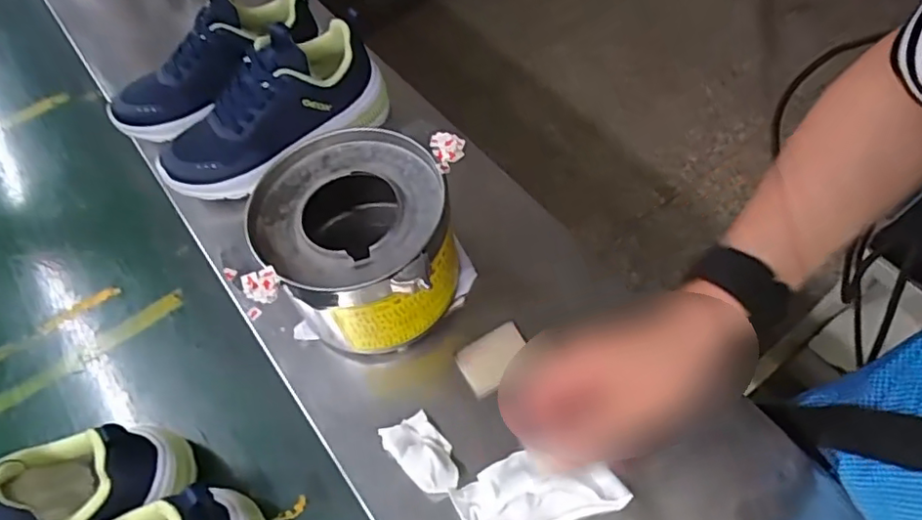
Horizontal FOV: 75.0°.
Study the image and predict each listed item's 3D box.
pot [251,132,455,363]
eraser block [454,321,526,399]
[{"bbox_3d":[-0.078,-0.005,0.468,0.133,0.132,0.136,-2,58,3],"label":"pot"},{"bbox_3d":[0.026,0.076,0.469,0.055,0.015,0.037,-29,60,-14],"label":"eraser block"}]

